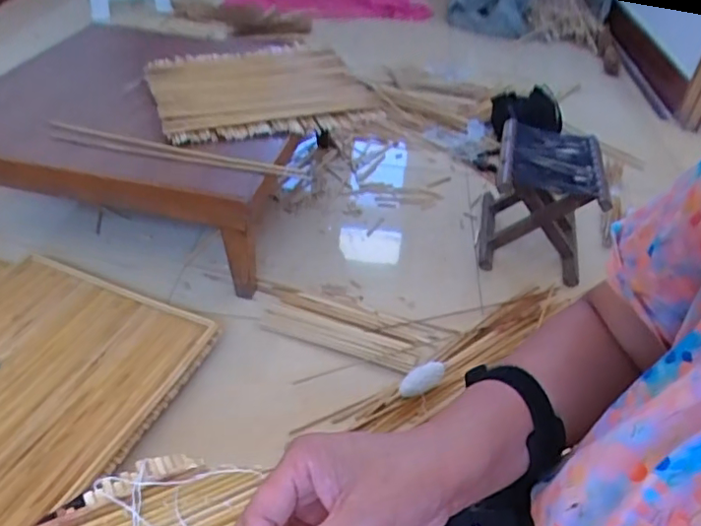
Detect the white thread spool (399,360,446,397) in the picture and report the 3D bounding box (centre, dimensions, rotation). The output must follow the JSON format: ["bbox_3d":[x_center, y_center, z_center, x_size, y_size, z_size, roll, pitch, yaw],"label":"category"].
[{"bbox_3d":[0.116,0.185,0.924,0.093,0.030,0.033,-26,48,-31],"label":"white thread spool"}]

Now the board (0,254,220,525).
[{"bbox_3d":[-0.485,0.179,0.843,0.407,0.021,0.452,18,40,16],"label":"board"}]

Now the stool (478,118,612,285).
[{"bbox_3d":[0.397,-0.125,1.235,0.210,0.223,0.276,12,40,9],"label":"stool"}]

